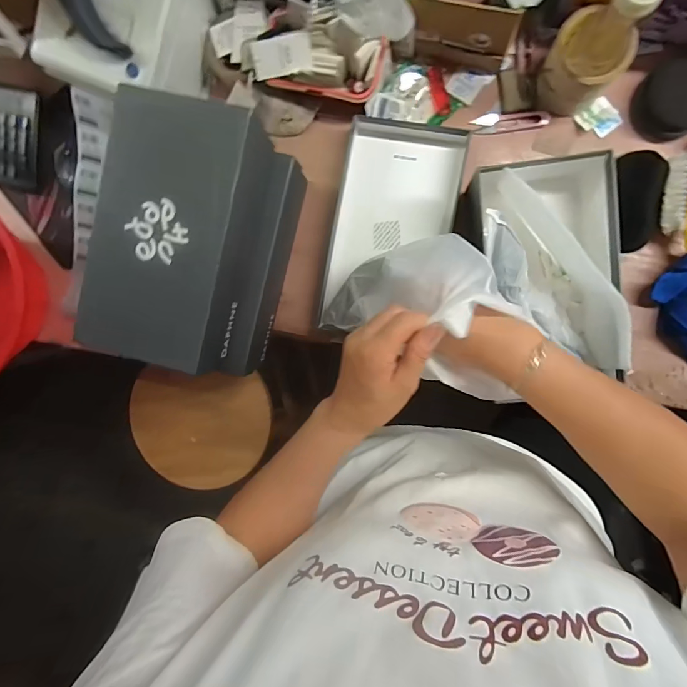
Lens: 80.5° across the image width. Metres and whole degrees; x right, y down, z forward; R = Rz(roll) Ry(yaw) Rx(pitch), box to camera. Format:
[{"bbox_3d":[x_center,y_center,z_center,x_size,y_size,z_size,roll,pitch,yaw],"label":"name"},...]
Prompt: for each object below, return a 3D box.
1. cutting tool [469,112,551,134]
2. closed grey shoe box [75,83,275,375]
[{"bbox_3d":[0.232,-0.308,0.564,0.100,0.009,0.027,-3,95,8],"label":"cutting tool"},{"bbox_3d":[-0.203,-0.127,0.486,0.162,0.091,0.290,17,97,6],"label":"closed grey shoe box"}]

